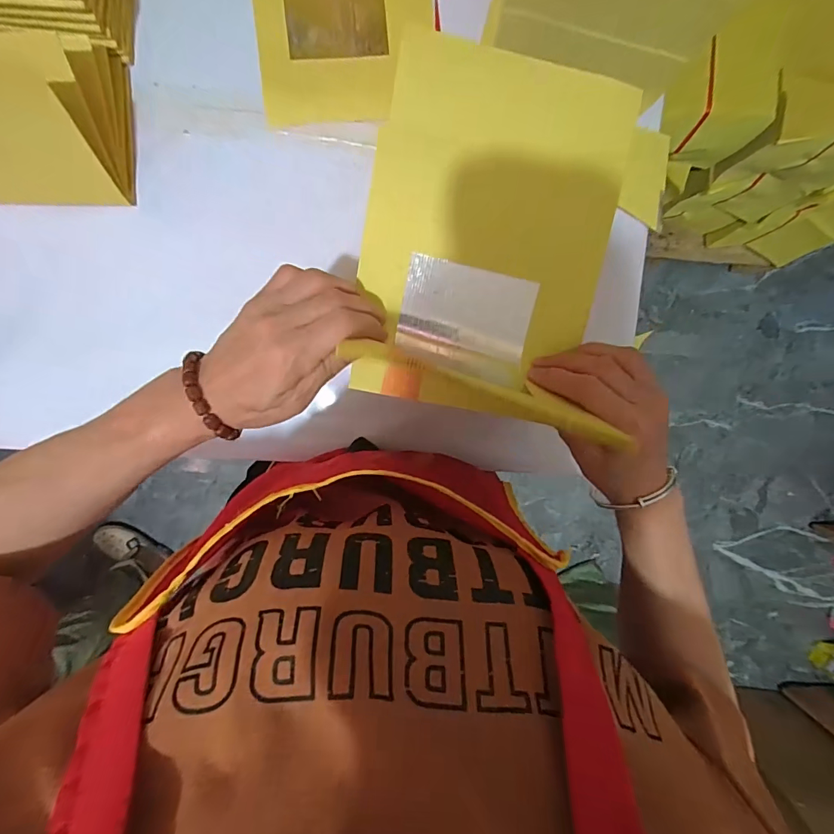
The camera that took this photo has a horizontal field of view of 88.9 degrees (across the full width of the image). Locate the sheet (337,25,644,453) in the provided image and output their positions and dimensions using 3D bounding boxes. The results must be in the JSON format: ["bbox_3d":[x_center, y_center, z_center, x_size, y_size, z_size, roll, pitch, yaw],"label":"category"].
[{"bbox_3d":[0.055,-0.109,0.280,0.177,0.036,0.214,10,97,-5],"label":"sheet"}]

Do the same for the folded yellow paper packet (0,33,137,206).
[{"bbox_3d":[-0.335,-0.246,0.339,0.161,0.102,0.112,-1,97,-3],"label":"folded yellow paper packet"}]

